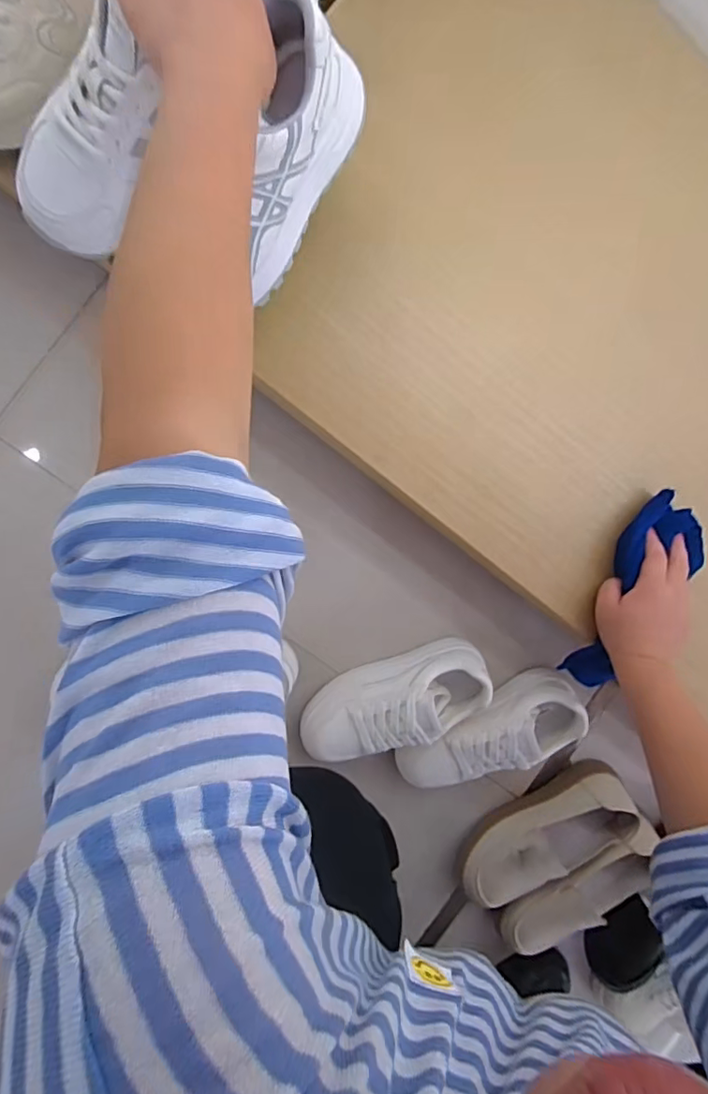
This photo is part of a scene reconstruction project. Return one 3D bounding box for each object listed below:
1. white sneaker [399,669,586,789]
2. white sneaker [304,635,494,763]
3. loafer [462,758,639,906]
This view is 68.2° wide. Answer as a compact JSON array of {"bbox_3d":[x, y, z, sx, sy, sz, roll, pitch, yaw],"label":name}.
[{"bbox_3d":[0.166,0.228,0.623,0.229,0.090,0.078,-21,97,-6],"label":"white sneaker"},{"bbox_3d":[0.054,0.186,0.603,0.224,0.087,0.095,-21,97,-6],"label":"white sneaker"},{"bbox_3d":[0.240,0.362,0.662,0.235,0.076,0.081,-32,98,-5],"label":"loafer"}]

